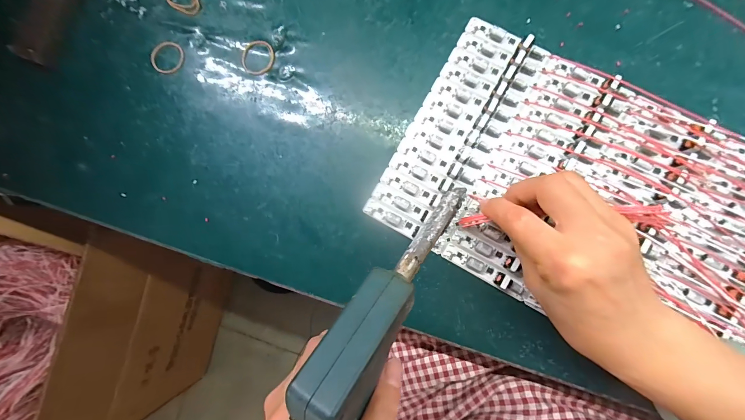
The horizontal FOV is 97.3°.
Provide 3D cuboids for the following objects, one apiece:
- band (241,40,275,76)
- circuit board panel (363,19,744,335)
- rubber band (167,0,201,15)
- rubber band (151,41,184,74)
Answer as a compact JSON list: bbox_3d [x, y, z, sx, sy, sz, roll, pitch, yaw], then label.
[{"bbox_3d":[-0.104,-0.139,0.298,0.031,0.004,0.032,0,87,5],"label":"band"},{"bbox_3d":[0.164,-0.013,0.262,0.288,0.014,0.186,29,90,6],"label":"circuit board panel"},{"bbox_3d":[-0.181,-0.203,0.312,0.032,0.004,0.037,-6,86,5],"label":"rubber band"},{"bbox_3d":[-0.194,-0.144,0.307,0.031,0.004,0.030,0,87,5],"label":"rubber band"}]

